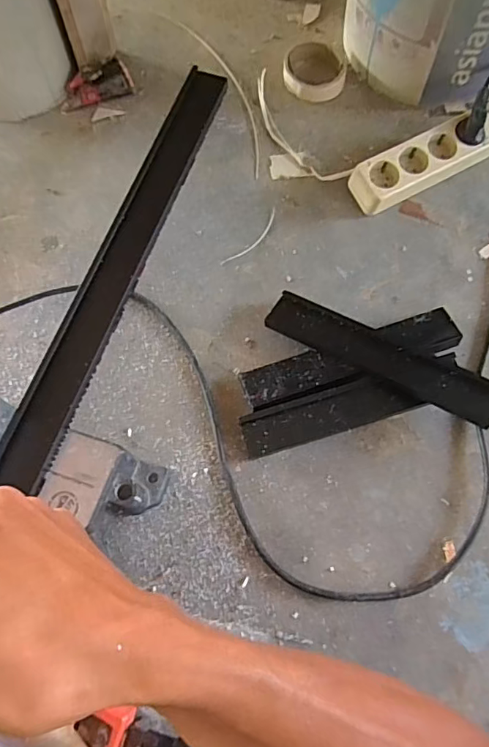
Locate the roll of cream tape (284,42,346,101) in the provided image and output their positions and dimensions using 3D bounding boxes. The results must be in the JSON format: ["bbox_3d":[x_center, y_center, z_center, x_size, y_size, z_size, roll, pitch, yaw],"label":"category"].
[{"bbox_3d":[0.099,-0.426,0.751,0.087,0.032,0.087,0,69,0],"label":"roll of cream tape"}]

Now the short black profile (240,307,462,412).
[{"bbox_3d":[0.123,-0.018,0.599,0.252,0.028,0.050,-17,70,-7],"label":"short black profile"}]

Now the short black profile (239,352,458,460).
[{"bbox_3d":[0.117,0.034,0.581,0.241,0.023,0.047,-16,70,-6],"label":"short black profile"}]

